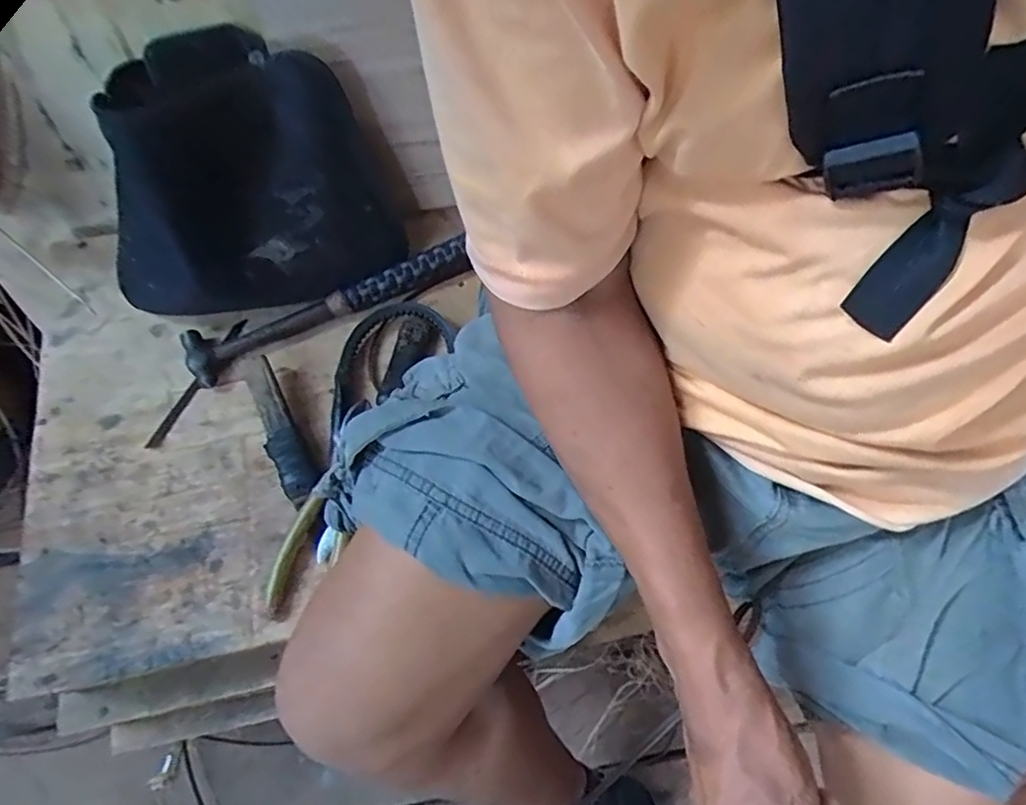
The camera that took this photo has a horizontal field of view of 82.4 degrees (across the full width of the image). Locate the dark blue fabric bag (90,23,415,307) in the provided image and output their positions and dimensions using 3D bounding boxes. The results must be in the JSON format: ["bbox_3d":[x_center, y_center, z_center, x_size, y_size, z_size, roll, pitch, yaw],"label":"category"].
[{"bbox_3d":[-0.219,-0.185,0.473,0.220,0.175,0.162,-9,66,-5],"label":"dark blue fabric bag"}]

